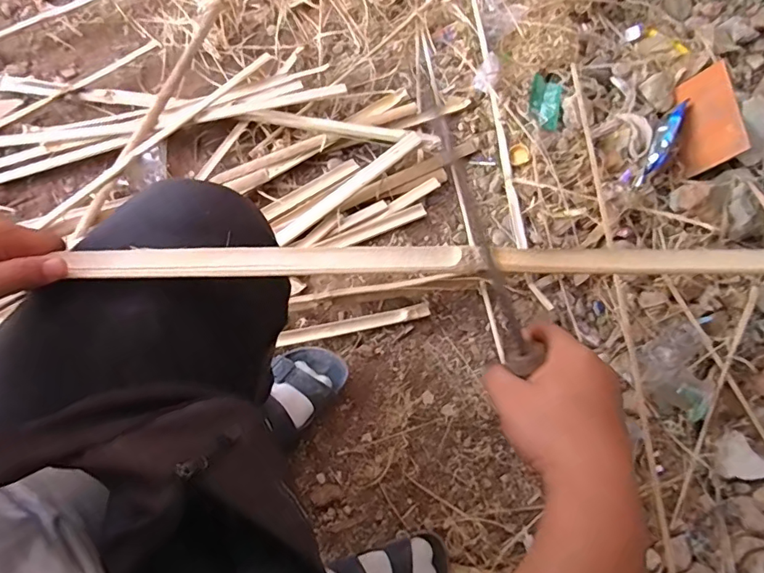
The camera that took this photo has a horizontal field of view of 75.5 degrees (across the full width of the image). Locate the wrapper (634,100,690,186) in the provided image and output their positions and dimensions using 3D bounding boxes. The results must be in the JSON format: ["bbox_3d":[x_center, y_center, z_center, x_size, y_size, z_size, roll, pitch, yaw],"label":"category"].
[{"bbox_3d":[0.504,-0.262,0.879,0.033,0.041,0.205,28,68,8],"label":"wrapper"}]

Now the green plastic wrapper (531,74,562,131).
[{"bbox_3d":[0.311,-0.350,0.941,0.056,0.013,0.112,8,71,2],"label":"green plastic wrapper"}]

